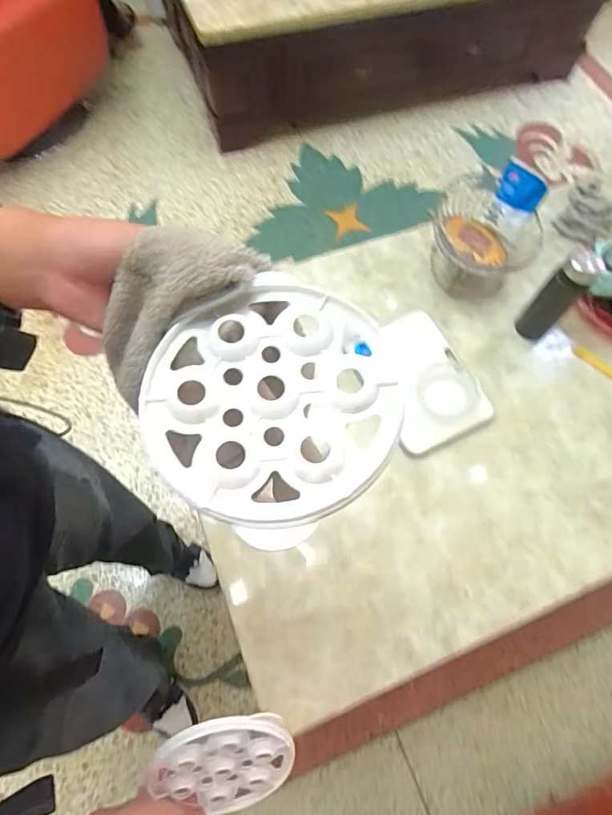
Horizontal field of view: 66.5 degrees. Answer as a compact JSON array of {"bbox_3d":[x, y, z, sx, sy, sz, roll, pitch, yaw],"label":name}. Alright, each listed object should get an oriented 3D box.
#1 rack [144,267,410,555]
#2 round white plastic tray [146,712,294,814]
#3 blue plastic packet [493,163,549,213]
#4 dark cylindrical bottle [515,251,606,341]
[{"bbox_3d":[-0.018,-0.006,0.265,0.144,0.016,0.141,1,65,-2],"label":"rack"},{"bbox_3d":[-0.084,0.370,0.475,0.140,0.144,0.011,-9,24,-9],"label":"round white plastic tray"},{"bbox_3d":[0.480,-0.487,1.044,0.101,0.076,0.019,33,35,12],"label":"blue plastic packet"},{"bbox_3d":[0.535,-0.233,0.995,0.069,0.231,0.059,38,69,14],"label":"dark cylindrical bottle"}]

